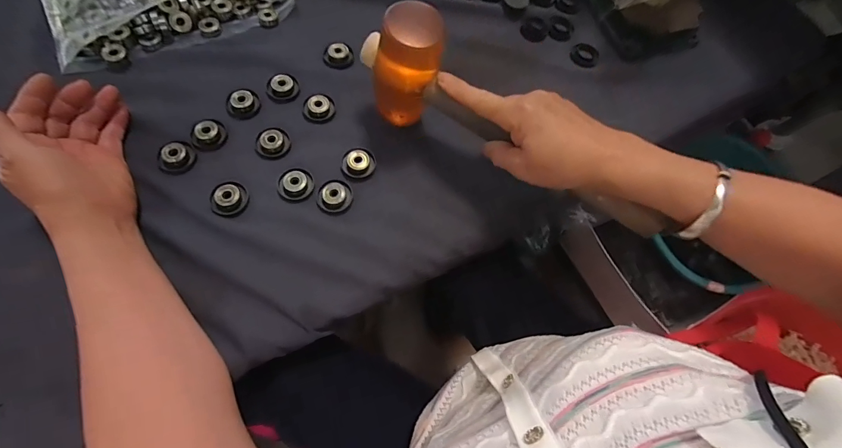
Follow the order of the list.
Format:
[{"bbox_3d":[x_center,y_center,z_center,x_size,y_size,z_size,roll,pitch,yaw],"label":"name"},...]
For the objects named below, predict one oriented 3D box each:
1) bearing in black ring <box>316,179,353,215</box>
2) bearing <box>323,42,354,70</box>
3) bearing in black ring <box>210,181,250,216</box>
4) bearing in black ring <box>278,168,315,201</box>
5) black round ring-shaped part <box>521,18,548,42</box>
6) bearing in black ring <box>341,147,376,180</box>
[{"bbox_3d":[-0.081,-0.025,0.364,0.033,0.014,0.029,-21,72,-15],"label":"bearing in black ring"},{"bbox_3d":[-0.089,-0.185,0.424,0.032,0.010,0.029,-39,77,-19],"label":"bearing"},{"bbox_3d":[-0.177,-0.025,0.356,0.029,0.015,0.033,21,67,2],"label":"bearing in black ring"},{"bbox_3d":[-0.120,-0.038,0.368,0.033,0.013,0.029,9,67,-3],"label":"bearing in black ring"},{"bbox_3d":[0.139,-0.238,0.475,0.031,0.008,0.033,2,68,-6],"label":"black round ring-shaped part"},{"bbox_3d":[-0.061,-0.060,0.379,0.029,0.016,0.032,23,67,3],"label":"bearing in black ring"}]

